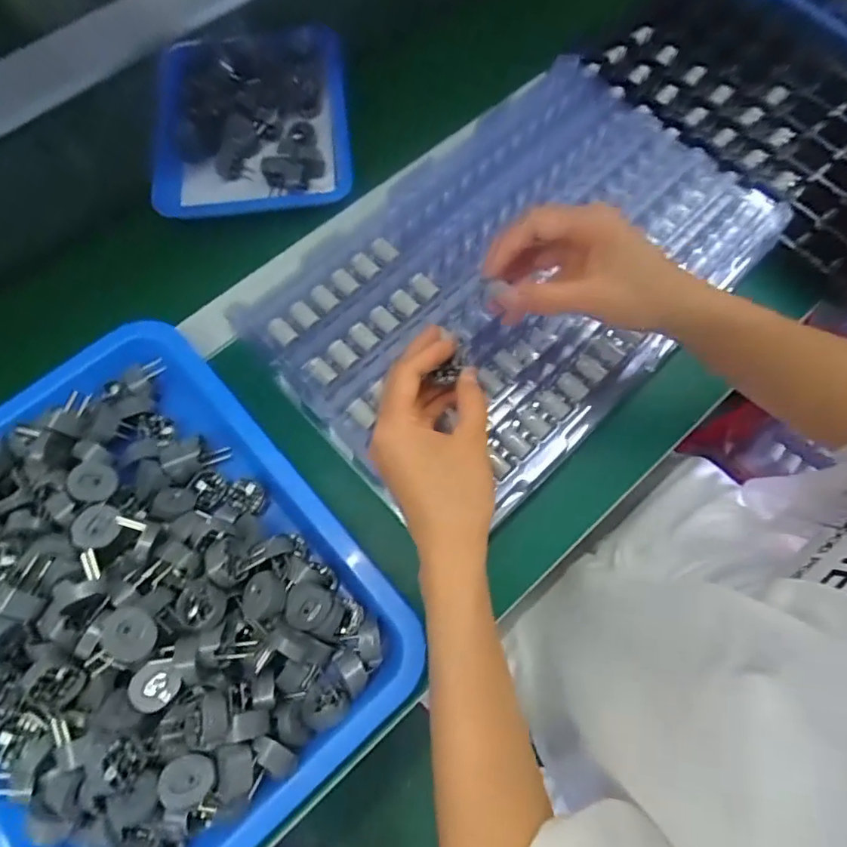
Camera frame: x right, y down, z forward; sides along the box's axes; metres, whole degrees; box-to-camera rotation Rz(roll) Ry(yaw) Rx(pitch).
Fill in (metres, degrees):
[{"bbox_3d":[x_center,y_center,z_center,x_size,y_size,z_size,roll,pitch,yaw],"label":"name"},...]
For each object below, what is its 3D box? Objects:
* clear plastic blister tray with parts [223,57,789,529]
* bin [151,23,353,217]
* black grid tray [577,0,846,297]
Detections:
[{"bbox_3d":[0.073,-0.118,0.420,0.240,0.029,0.382,43,76,14],"label":"clear plastic blister tray with parts"},{"bbox_3d":[-0.162,-0.290,0.519,0.175,0.045,0.206,-6,70,-1],"label":"bin"},{"bbox_3d":[0.306,-0.275,0.488,0.195,0.018,0.322,-34,73,-10],"label":"black grid tray"}]

